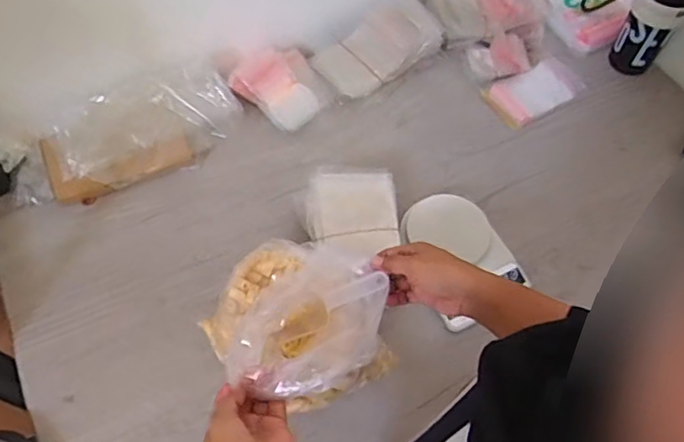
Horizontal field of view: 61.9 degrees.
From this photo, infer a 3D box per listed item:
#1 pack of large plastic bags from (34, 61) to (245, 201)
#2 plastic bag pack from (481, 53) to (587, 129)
[{"bbox_3d":[-0.289,-0.131,0.821,0.273,0.072,0.126,-22,63,-12],"label":"pack of large plastic bags"},{"bbox_3d":[0.318,-0.216,0.934,0.165,0.018,0.082,-30,65,-16],"label":"plastic bag pack"}]

